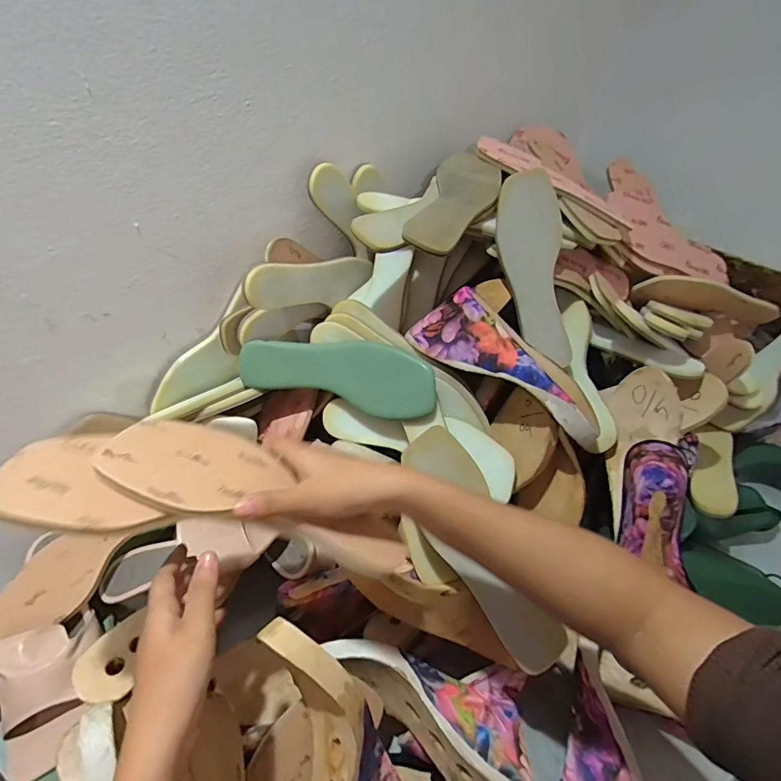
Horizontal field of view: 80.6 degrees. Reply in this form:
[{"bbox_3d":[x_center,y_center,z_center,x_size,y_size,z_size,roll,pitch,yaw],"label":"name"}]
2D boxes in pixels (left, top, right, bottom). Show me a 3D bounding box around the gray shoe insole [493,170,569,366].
[{"bbox_3d":[0.184,-0.150,0.567,0.090,0.230,0.023,-10,3,-15],"label":"gray shoe insole"}]

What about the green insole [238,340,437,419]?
[{"bbox_3d":[-0.063,-0.022,0.534,0.232,0.077,0.022,13,10,12],"label":"green insole"}]

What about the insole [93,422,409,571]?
[{"bbox_3d":[-0.101,0.082,0.362,0.237,0.019,0.085,25,44,-1],"label":"insole"}]

